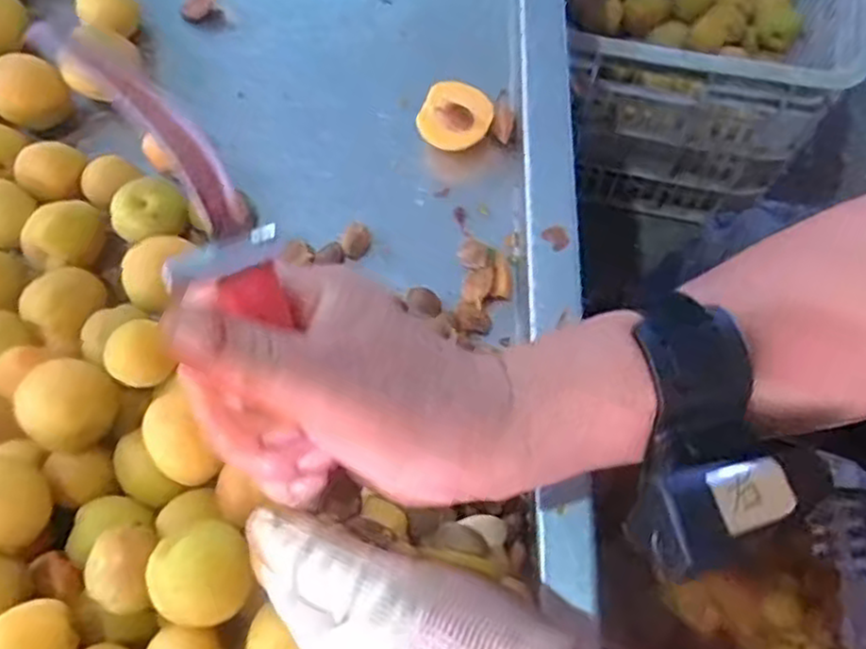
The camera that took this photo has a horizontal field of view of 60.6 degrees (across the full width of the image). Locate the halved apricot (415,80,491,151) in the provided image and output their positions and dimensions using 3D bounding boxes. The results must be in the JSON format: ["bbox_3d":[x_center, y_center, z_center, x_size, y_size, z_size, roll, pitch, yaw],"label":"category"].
[{"bbox_3d":[0.015,-0.130,0.470,0.044,0.027,0.043,16,72,8],"label":"halved apricot"}]

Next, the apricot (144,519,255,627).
[{"bbox_3d":[-0.103,0.115,0.339,0.041,0.043,0.041,-1,70,2],"label":"apricot"}]

